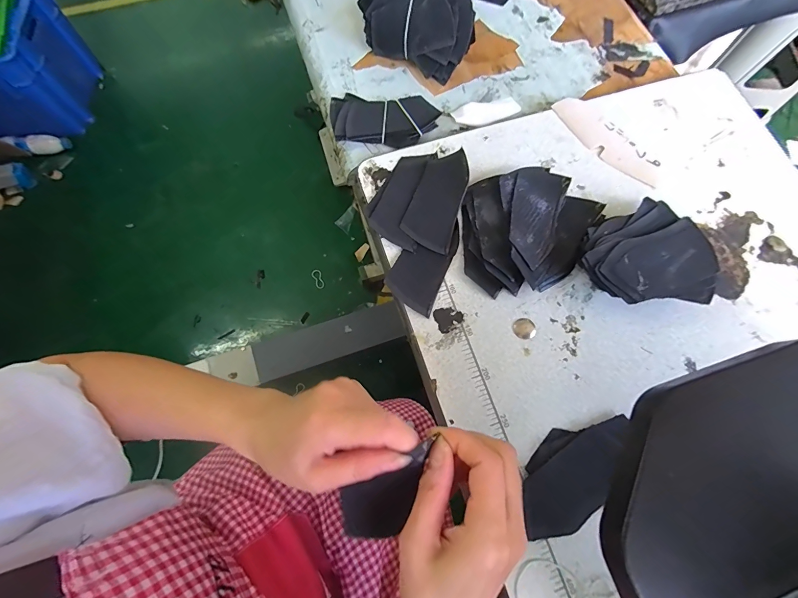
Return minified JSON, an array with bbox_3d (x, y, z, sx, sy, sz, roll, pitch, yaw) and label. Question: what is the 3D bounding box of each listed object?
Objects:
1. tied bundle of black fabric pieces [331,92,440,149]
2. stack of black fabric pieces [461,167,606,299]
[{"bbox_3d":[-0.020,-0.240,0.475,0.139,0.021,0.078,5,72,0],"label":"tied bundle of black fabric pieces"},{"bbox_3d":[0.151,-0.079,0.408,0.148,0.036,0.139,-1,72,-2],"label":"stack of black fabric pieces"}]

